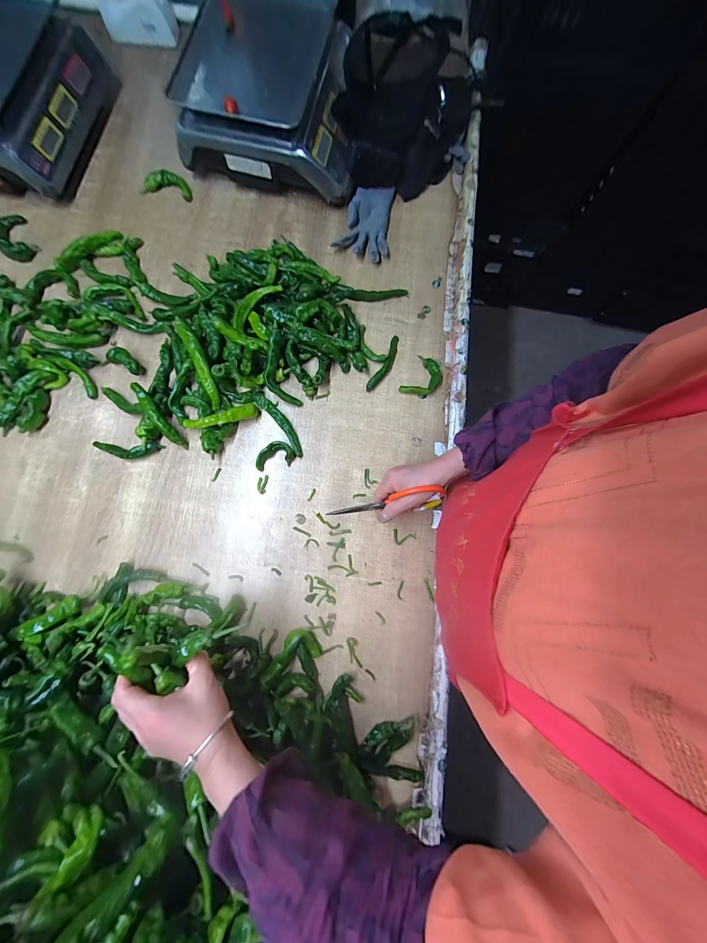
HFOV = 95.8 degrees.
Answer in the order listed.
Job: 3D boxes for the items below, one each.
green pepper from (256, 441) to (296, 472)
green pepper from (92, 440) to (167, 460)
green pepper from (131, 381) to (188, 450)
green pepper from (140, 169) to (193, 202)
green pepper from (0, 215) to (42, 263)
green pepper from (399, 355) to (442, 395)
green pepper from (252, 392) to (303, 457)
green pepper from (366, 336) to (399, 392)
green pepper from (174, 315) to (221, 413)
[{"bbox_3d":[-0.139,-0.029,0.560,0.068,0.019,0.041,-9,79,-3],"label":"green pepper"},{"bbox_3d":[-0.400,-0.038,0.557,0.121,0.022,0.031,1,79,-1],"label":"green pepper"},{"bbox_3d":[-0.333,-0.094,0.544,0.023,0.031,0.129,-36,97,-8],"label":"green pepper"},{"bbox_3d":[-0.380,-0.593,0.655,0.101,0.019,0.052,12,79,1],"label":"green pepper"},{"bbox_3d":[-0.660,-0.454,0.620,0.062,0.023,0.116,-31,81,-7],"label":"green pepper"},{"bbox_3d":[0.132,-0.174,0.594,0.058,0.024,0.084,32,80,5],"label":"green pepper"},{"bbox_3d":[-0.129,-0.088,0.570,0.029,0.019,0.136,-38,82,-8],"label":"green pepper"},{"bbox_3d":[0.060,-0.203,0.596,0.024,0.021,0.124,26,79,4],"label":"green pepper"},{"bbox_3d":[-0.261,-0.182,0.542,0.025,0.027,0.149,-23,97,-6],"label":"green pepper"}]

